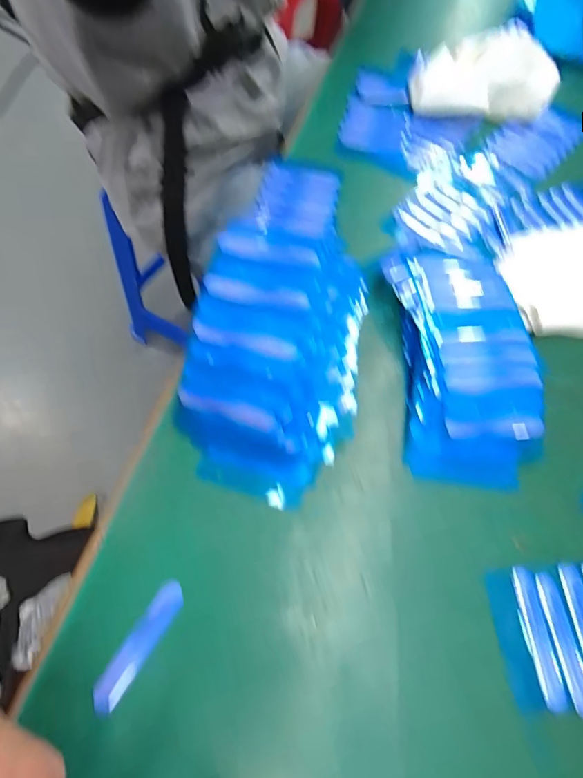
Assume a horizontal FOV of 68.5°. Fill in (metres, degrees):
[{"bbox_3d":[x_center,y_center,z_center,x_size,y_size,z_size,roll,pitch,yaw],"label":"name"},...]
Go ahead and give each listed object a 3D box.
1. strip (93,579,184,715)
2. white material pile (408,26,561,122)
[{"bbox_3d":[-0.066,0.111,0.187,0.012,0.008,0.053,31,67,11],"label":"strip"},{"bbox_3d":[0.160,-0.253,0.347,0.120,0.036,0.063,1,65,-3],"label":"white material pile"}]

